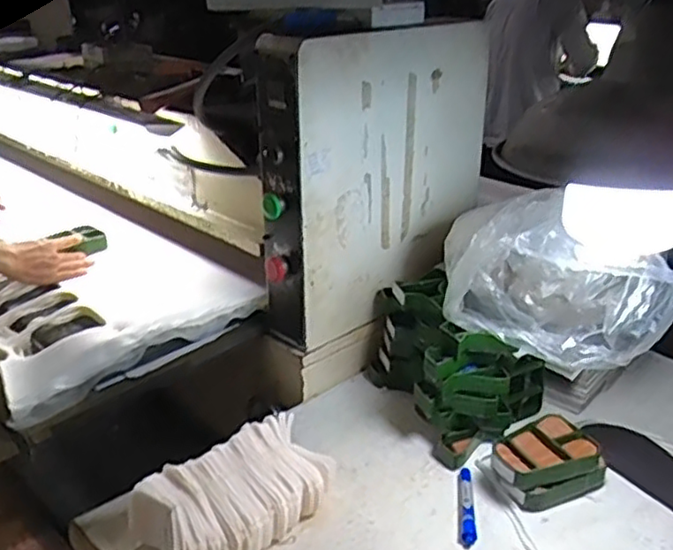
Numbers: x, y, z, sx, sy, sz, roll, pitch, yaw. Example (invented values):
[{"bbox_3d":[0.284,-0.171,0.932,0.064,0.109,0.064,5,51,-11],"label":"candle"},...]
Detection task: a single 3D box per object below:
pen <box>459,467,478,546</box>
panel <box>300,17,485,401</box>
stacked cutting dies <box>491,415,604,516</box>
[{"bbox_3d":[0.181,0.316,0.950,0.020,0.015,0.132,2,24,6],"label":"pen"},{"bbox_3d":[0.124,-0.143,1.225,0.027,0.560,0.520,19,31,40],"label":"panel"},{"bbox_3d":[0.300,0.267,0.975,0.153,0.070,0.105,-14,27,-28],"label":"stacked cutting dies"}]

